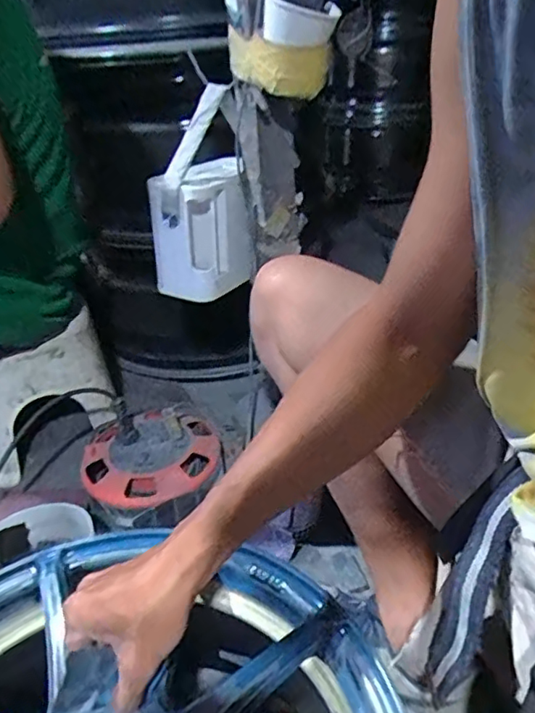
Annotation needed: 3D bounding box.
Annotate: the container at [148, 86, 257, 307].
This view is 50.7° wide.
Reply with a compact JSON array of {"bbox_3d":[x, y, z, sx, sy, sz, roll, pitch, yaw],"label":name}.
[{"bbox_3d":[-0.091,-0.213,0.767,0.127,0.238,0.118,-2,31,1],"label":"container"}]

